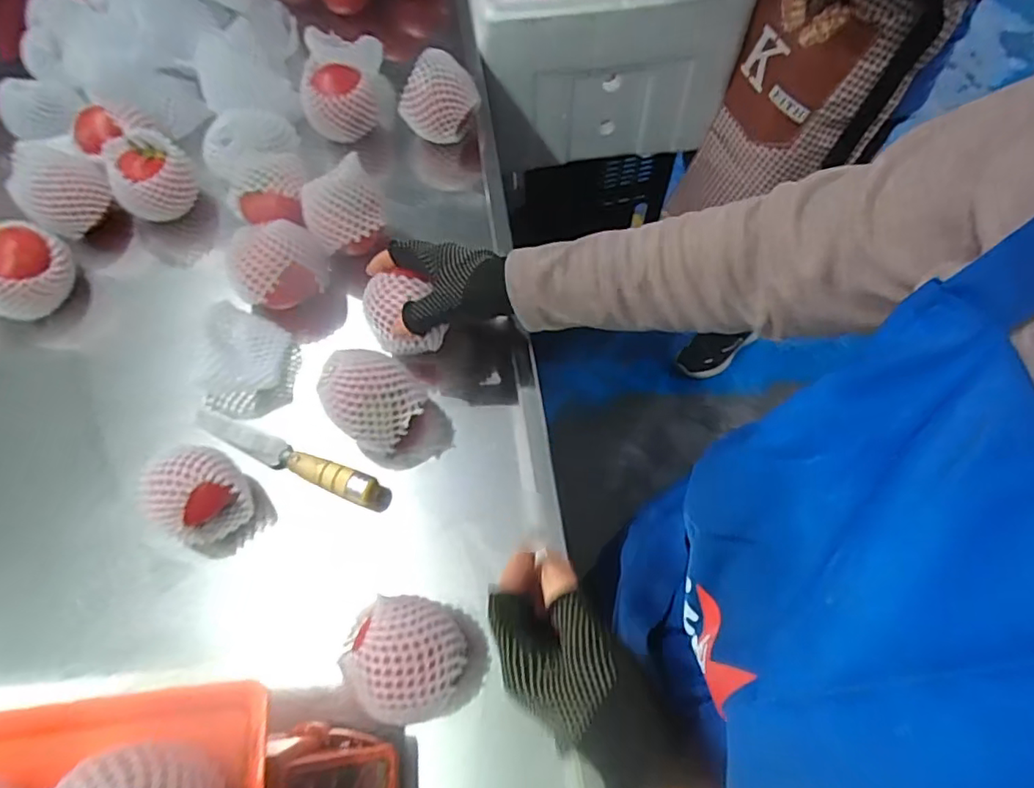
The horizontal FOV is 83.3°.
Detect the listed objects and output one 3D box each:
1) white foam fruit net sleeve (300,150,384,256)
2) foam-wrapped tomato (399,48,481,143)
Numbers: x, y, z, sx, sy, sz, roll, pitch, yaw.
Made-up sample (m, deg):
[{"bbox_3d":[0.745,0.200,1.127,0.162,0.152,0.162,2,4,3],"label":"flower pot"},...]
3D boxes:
[{"bbox_3d":[-0.176,-0.191,0.590,0.083,0.053,0.075,-25,66,-11],"label":"white foam fruit net sleeve"},{"bbox_3d":[-0.088,-0.338,0.669,0.073,0.070,0.068,28,68,14],"label":"foam-wrapped tomato"}]

